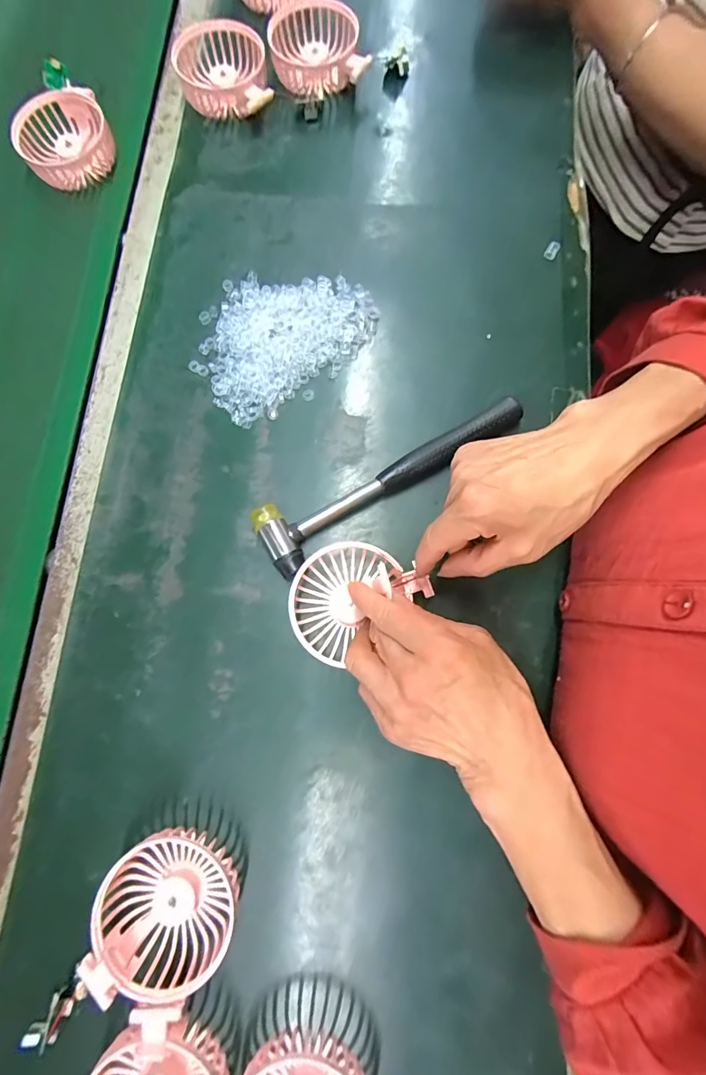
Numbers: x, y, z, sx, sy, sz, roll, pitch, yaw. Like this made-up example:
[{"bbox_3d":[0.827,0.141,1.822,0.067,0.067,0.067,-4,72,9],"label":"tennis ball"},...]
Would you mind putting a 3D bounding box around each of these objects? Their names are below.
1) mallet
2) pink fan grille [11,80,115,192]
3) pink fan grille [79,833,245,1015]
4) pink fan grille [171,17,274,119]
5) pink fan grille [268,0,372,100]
[{"bbox_3d":[0.033,-0.046,0.347,0.233,0.024,0.055,-28,80,-5],"label":"mallet"},{"bbox_3d":[-0.284,-0.394,0.418,0.085,0.027,0.086,-23,80,-4],"label":"pink fan grille"},{"bbox_3d":[-0.127,0.252,0.286,0.088,0.039,0.083,0,79,0],"label":"pink fan grille"},{"bbox_3d":[-0.128,-0.461,0.423,0.085,0.036,0.090,-6,79,-1],"label":"pink fan grille"},{"bbox_3d":[-0.037,-0.494,0.430,0.094,0.035,0.091,-13,79,-2],"label":"pink fan grille"}]

